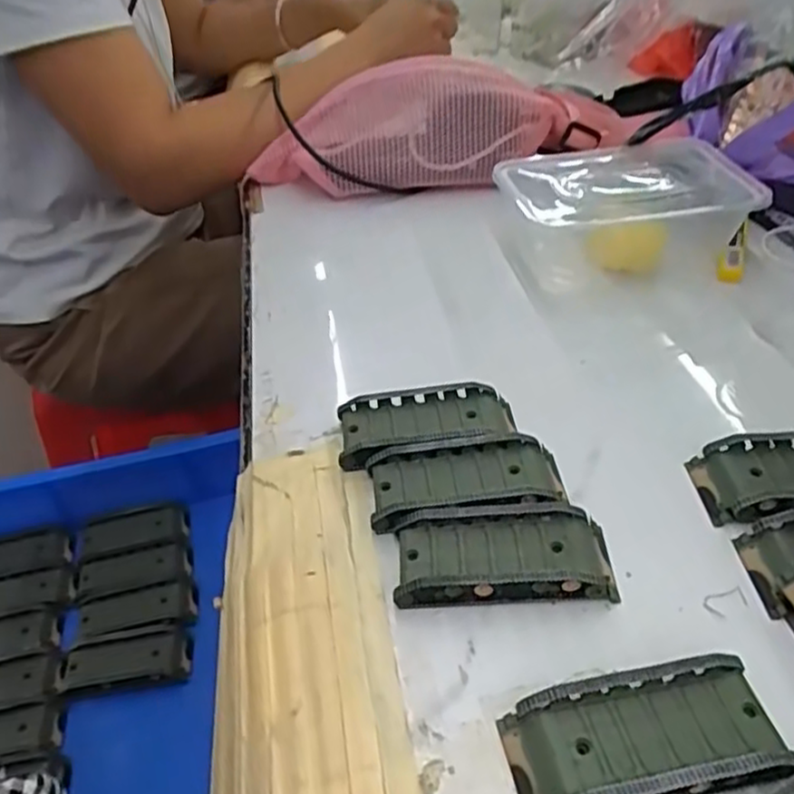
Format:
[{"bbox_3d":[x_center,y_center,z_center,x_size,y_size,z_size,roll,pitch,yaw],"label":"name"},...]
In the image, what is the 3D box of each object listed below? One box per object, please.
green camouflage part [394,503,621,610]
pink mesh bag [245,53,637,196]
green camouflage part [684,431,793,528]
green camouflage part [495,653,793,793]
[{"bbox_3d":[0.049,0.071,0.330,0.096,0.016,0.045,-2,40,2],"label":"green camouflage part"},{"bbox_3d":[0.033,-0.238,0.634,0.309,0.089,0.088,3,41,8],"label":"pink mesh bag"},{"bbox_3d":[0.200,0.040,0.356,0.094,0.020,0.049,-6,40,-2],"label":"green camouflage part"},{"bbox_3d":[0.090,0.126,0.264,0.095,0.019,0.045,-9,41,-6],"label":"green camouflage part"}]

